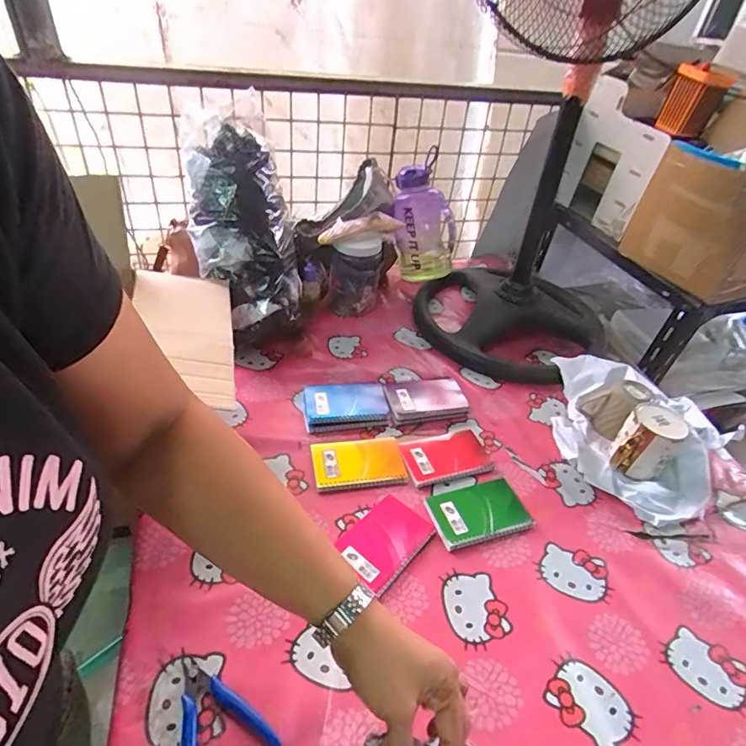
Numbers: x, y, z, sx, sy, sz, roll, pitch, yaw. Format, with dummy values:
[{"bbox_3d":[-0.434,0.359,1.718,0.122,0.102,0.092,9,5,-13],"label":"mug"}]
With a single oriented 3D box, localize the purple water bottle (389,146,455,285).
[{"bbox_3d":[0.110,-0.347,1.089,0.152,0.279,0.092,-20,25,-29],"label":"purple water bottle"}]

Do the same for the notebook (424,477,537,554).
[{"bbox_3d":[0.144,0.187,0.662,0.133,0.012,0.086,-8,42,-18],"label":"notebook"}]

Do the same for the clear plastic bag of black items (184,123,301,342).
[{"bbox_3d":[-0.224,-0.242,0.838,0.163,0.352,0.076,-16,11,-26],"label":"clear plastic bag of black items"}]

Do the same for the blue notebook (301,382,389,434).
[{"bbox_3d":[-0.048,0.051,0.792,0.133,0.018,0.096,-5,41,-14],"label":"blue notebook"}]

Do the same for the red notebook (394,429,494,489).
[{"bbox_3d":[0.111,0.126,0.735,0.134,0.007,0.087,-7,42,-17],"label":"red notebook"}]

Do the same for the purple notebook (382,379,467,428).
[{"bbox_3d":[0.088,0.045,0.819,0.135,0.017,0.091,-4,41,-14],"label":"purple notebook"}]

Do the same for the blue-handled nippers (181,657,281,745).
[{"bbox_3d":[-0.152,0.323,0.454,0.081,0.012,0.116,-21,47,-30],"label":"blue-handled nippers"}]

